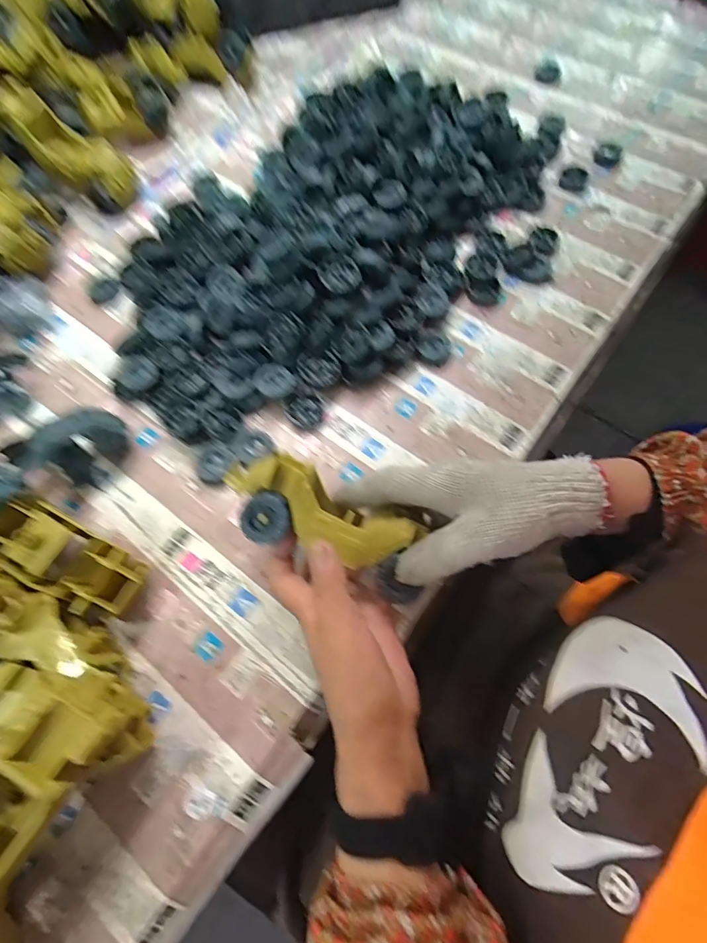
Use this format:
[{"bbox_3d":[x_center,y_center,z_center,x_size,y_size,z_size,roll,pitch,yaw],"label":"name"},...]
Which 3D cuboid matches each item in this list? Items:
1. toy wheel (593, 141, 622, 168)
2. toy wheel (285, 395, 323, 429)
[{"bbox_3d":[0.326,-0.407,0.568,0.032,0.009,0.040,25,71,10],"label":"toy wheel"},{"bbox_3d":[-0.051,-0.062,0.458,0.036,0.011,0.035,0,69,1],"label":"toy wheel"}]

